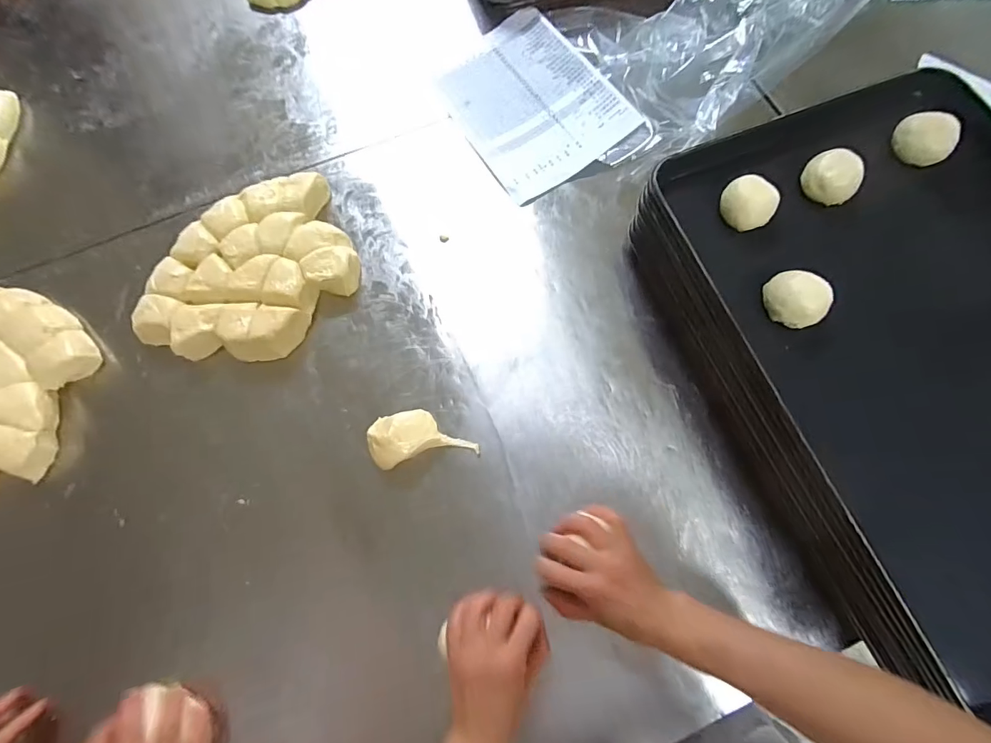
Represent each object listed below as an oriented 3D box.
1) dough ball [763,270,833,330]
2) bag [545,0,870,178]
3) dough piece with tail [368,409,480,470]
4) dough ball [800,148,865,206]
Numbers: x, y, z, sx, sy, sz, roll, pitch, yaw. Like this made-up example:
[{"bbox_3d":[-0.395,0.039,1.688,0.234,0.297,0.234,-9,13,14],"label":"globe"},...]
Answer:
[{"bbox_3d":[0.311,-0.076,0.458,0.051,0.033,0.060,-23,74,-6],"label":"dough ball"},{"bbox_3d":[0.340,-0.559,0.650,0.507,0.075,0.293,-38,78,-9],"label":"bag"},{"bbox_3d":[-0.083,0.073,0.501,0.116,0.034,0.057,-9,75,-2],"label":"dough piece with tail"},{"bbox_3d":[0.373,-0.216,0.491,0.045,0.033,0.056,-43,77,-12],"label":"dough ball"}]

